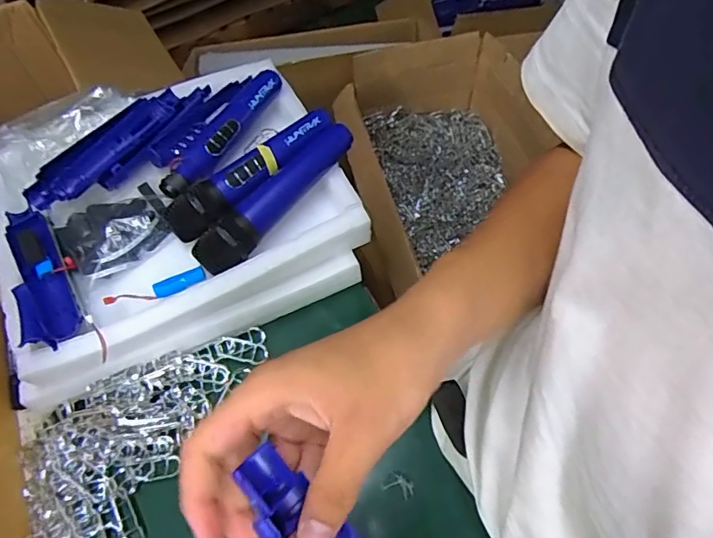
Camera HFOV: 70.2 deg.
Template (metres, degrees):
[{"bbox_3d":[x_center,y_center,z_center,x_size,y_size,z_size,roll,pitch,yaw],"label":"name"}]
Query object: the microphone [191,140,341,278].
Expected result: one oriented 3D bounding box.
[{"bbox_3d":[-0.083,-0.077,0.518,0.041,0.037,0.197,33,66,21],"label":"microphone"}]

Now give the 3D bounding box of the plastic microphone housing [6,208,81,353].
[{"bbox_3d":[-0.309,0.000,0.491,0.045,0.019,0.168,-26,60,-12],"label":"plastic microphone housing"}]

